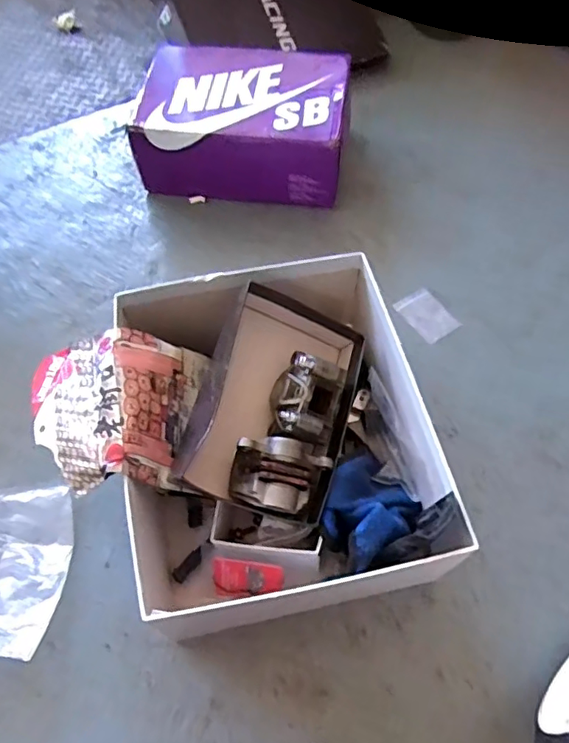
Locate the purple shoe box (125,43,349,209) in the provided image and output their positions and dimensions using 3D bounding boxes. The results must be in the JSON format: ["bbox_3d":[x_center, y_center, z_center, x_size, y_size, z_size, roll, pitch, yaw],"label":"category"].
[{"bbox_3d":[-0.059,-0.398,0.899,0.303,0.124,0.229,5,59,3],"label":"purple shoe box"}]

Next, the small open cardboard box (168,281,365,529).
[{"bbox_3d":[-0.008,0.034,0.595,0.166,0.076,0.231,25,69,-7],"label":"small open cardboard box"}]

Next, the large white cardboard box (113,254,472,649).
[{"bbox_3d":[-0.015,0.072,0.607,0.299,0.154,0.343,-11,60,-7],"label":"large white cardboard box"}]

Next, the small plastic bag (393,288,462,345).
[{"bbox_3d":[0.201,-0.079,0.788,0.059,0.008,0.080,-30,64,-17],"label":"small plastic bag"}]

